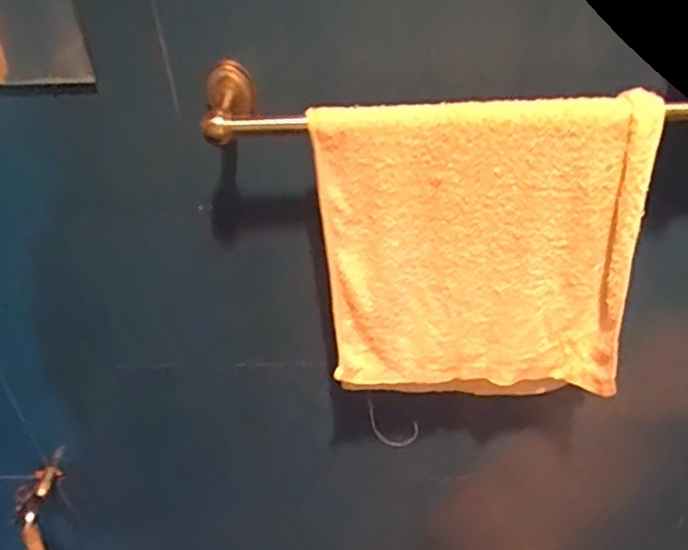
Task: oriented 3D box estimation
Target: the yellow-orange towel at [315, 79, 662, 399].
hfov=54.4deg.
[{"bbox_3d":[0.131,0.001,0.662,0.307,0.348,0.033,-1,38,5],"label":"yellow-orange towel"}]

